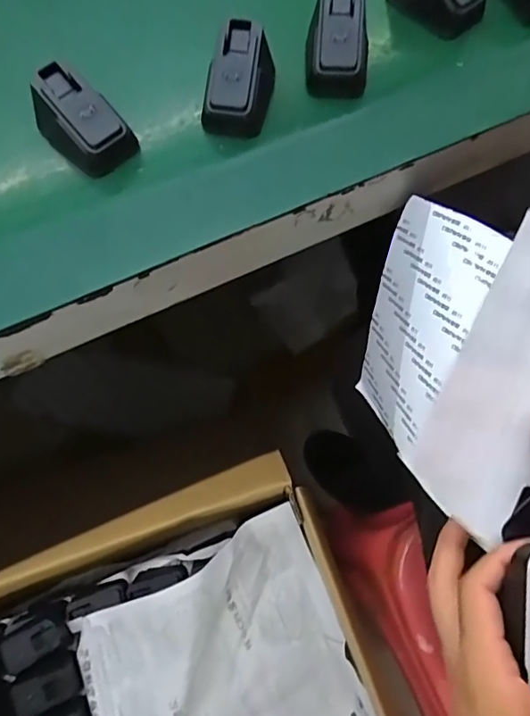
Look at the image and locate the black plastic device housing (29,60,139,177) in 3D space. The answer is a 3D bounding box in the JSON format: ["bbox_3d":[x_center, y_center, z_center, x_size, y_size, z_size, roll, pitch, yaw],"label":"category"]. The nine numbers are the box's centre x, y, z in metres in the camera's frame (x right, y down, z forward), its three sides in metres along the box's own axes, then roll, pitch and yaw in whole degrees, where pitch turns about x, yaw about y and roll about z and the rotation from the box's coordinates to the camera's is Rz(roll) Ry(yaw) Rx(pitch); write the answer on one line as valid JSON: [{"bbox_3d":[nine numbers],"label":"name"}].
[{"bbox_3d":[-0.121,-0.157,0.330,0.063,0.040,0.040,40,75,15],"label":"black plastic device housing"}]

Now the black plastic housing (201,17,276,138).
[{"bbox_3d":[-0.017,-0.191,0.341,0.040,0.040,0.061,13,70,6],"label":"black plastic housing"}]

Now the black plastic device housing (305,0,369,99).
[{"bbox_3d":[0.053,-0.227,0.358,0.044,0.041,0.061,5,69,3],"label":"black plastic device housing"}]

